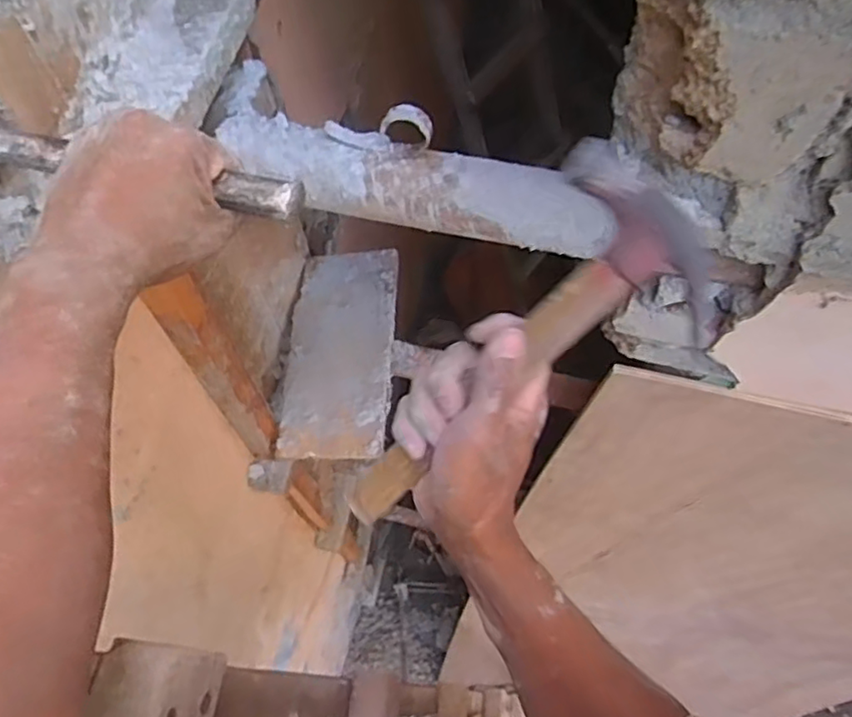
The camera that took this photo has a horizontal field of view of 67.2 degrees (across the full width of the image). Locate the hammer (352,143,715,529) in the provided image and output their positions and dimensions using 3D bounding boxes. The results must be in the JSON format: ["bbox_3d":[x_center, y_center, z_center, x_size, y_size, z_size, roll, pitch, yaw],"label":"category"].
[{"bbox_3d":[0.040,-0.002,0.383,0.260,0.031,0.095,-44,69,16],"label":"hammer"}]

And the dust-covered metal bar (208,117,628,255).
[{"bbox_3d":[-0.013,-0.167,0.619,0.381,0.064,0.071,14,66,7],"label":"dust-covered metal bar"}]

